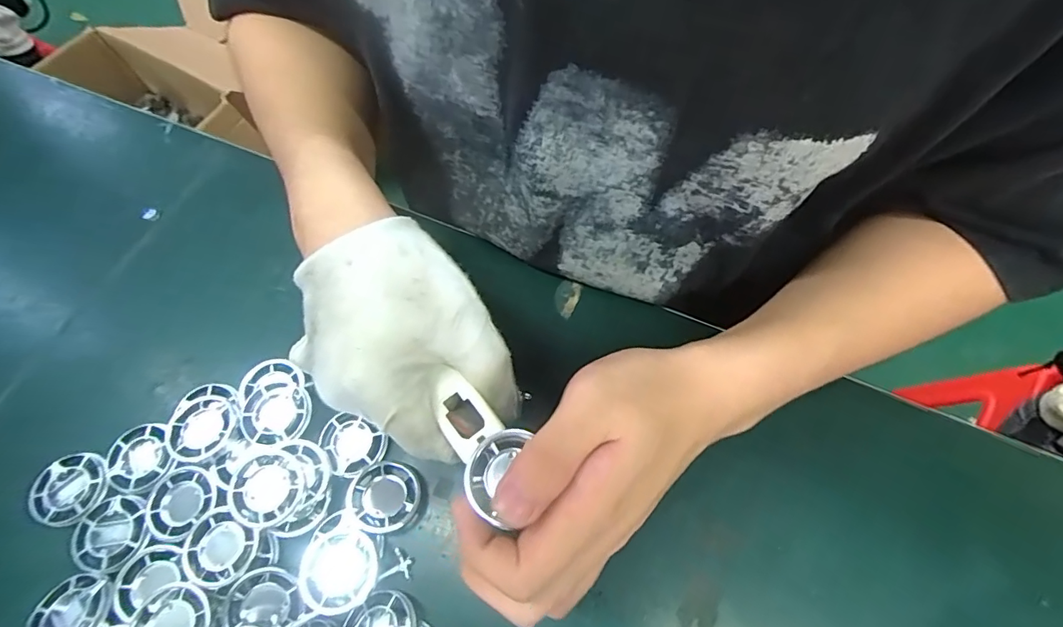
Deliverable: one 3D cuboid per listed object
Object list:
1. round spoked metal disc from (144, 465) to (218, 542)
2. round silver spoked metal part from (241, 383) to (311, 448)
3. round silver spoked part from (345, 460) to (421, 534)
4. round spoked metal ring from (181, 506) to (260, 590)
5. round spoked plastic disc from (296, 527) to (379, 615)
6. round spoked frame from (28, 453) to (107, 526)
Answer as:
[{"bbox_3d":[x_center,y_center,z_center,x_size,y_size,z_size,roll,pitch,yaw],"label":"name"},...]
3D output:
[{"bbox_3d":[-0.194,0.105,0.274,0.040,0.011,0.037,-1,66,1],"label":"round spoked metal disc"},{"bbox_3d":[-0.149,0.057,0.286,0.040,0.004,0.036,14,67,7],"label":"round silver spoked metal part"},{"bbox_3d":[-0.081,0.103,0.277,0.038,0.014,0.036,-1,66,1],"label":"round silver spoked part"},{"bbox_3d":[-0.165,0.125,0.261,0.037,0.009,0.034,-1,66,1],"label":"round spoked metal ring"},{"bbox_3d":[-0.098,0.133,0.256,0.038,0.013,0.039,-1,66,1],"label":"round spoked plastic disc"},{"bbox_3d":[-0.265,0.101,0.285,0.040,0.009,0.039,-1,66,1],"label":"round spoked frame"}]

